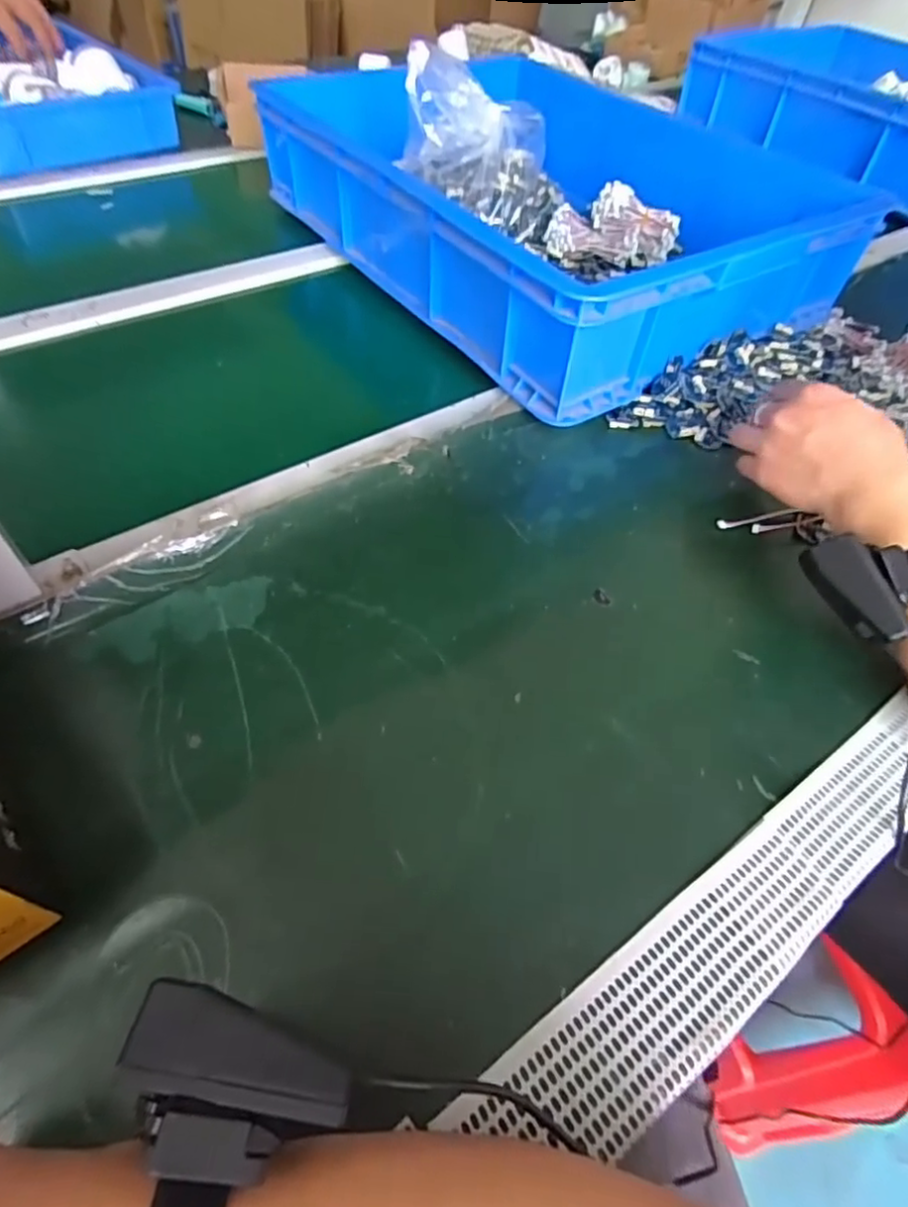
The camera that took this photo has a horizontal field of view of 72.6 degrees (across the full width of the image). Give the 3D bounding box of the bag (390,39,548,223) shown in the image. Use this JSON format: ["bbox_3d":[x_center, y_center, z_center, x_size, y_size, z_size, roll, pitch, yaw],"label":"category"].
[{"bbox_3d":[0.017,-0.518,0.675,0.145,0.118,0.133,18,53,8],"label":"bag"}]

